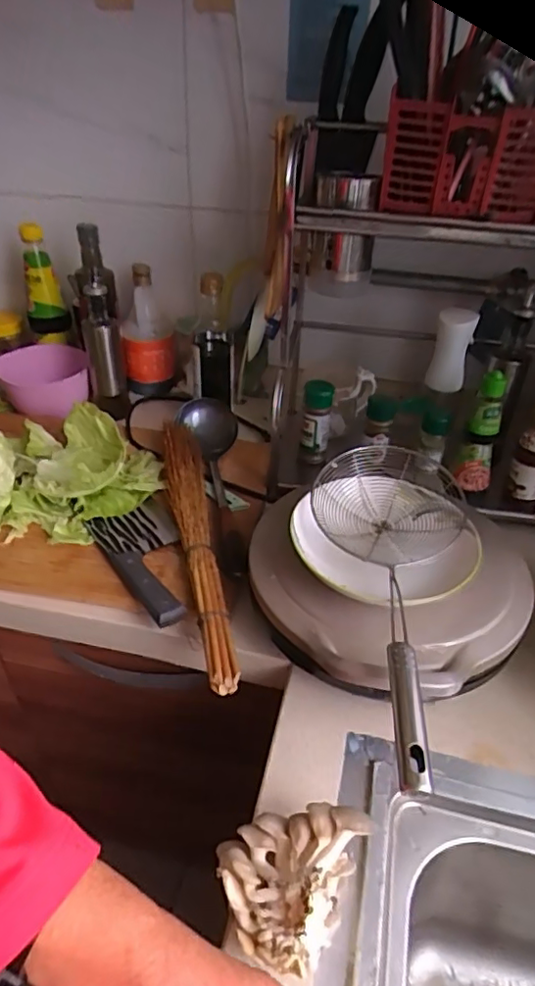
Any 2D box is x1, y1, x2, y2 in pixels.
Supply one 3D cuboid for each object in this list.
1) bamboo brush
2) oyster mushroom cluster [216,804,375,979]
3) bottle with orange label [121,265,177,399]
[{"bbox_3d":[-0.090,0.040,0.678,0.052,0.032,0.449,-5,37,-10],"label":"bamboo brush"},{"bbox_3d":[0.013,0.259,0.392,0.081,0.053,0.101,21,40,23],"label":"oyster mushroom cluster"},{"bbox_3d":[-0.211,-0.289,1.012,0.088,0.204,0.093,-4,37,-8],"label":"bottle with orange label"}]

